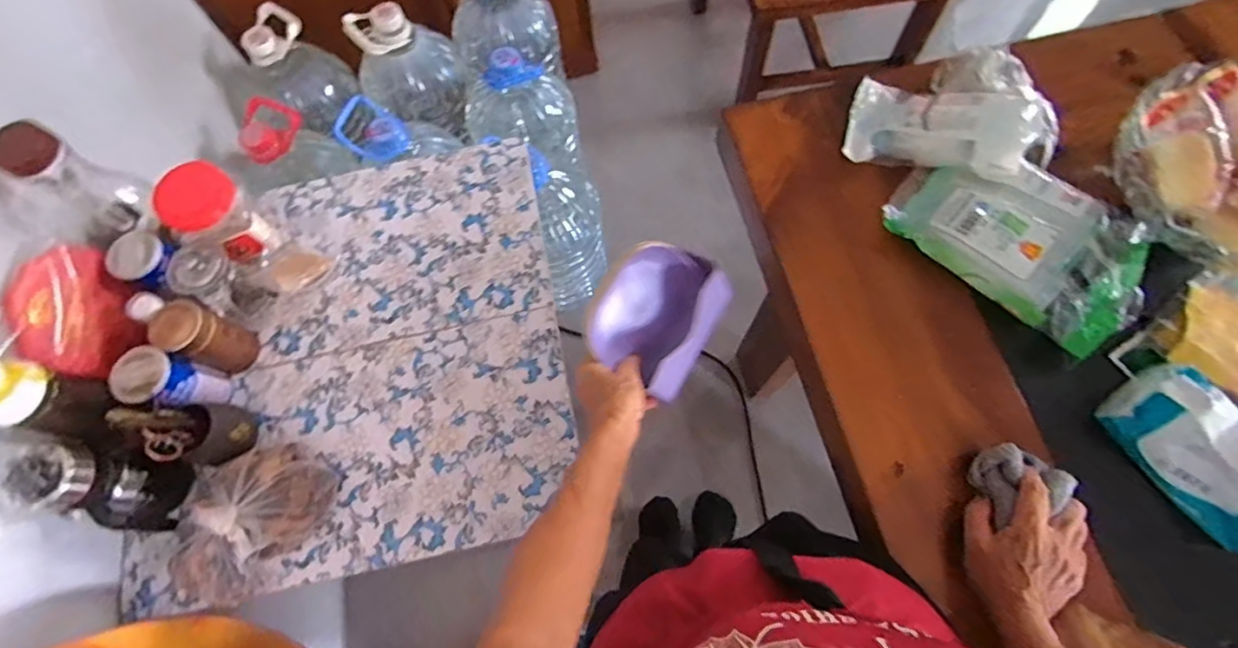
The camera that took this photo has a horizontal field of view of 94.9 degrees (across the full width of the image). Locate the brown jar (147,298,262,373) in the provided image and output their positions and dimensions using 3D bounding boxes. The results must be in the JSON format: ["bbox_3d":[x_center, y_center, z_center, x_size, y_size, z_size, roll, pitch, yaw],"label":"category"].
[{"bbox_3d":[-0.554,0.017,0.759,0.075,0.114,0.065,19,73,9],"label":"brown jar"}]

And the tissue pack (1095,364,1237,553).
[{"bbox_3d":[0.557,0.115,0.525,0.091,0.090,0.160,-36,73,-9],"label":"tissue pack"}]

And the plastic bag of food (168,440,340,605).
[{"bbox_3d":[-0.468,0.230,0.700,0.145,0.081,0.195,41,78,14],"label":"plastic bag of food"}]

